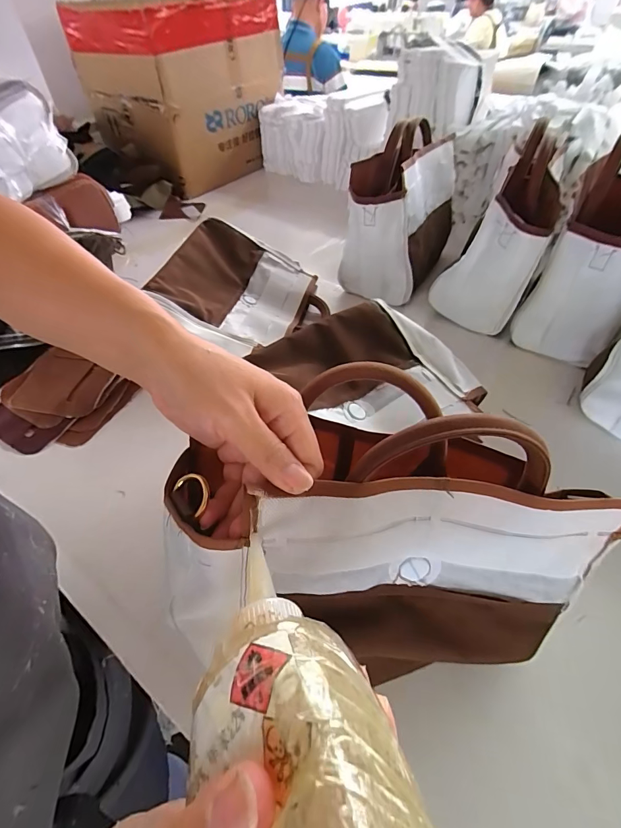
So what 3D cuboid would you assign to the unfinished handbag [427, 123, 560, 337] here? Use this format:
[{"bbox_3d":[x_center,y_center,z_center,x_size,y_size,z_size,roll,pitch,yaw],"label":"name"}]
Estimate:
[{"bbox_3d":[0.266,-0.244,0.565,0.130,0.217,0.110,25,54,23],"label":"unfinished handbag"}]

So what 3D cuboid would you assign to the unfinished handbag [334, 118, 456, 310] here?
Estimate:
[{"bbox_3d":[0.155,-0.333,0.669,0.127,0.217,0.237,20,52,20],"label":"unfinished handbag"}]

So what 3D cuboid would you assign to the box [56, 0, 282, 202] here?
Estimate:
[{"bbox_3d":[-0.319,-0.828,1.053,0.318,0.358,0.438,25,54,23],"label":"box"}]

